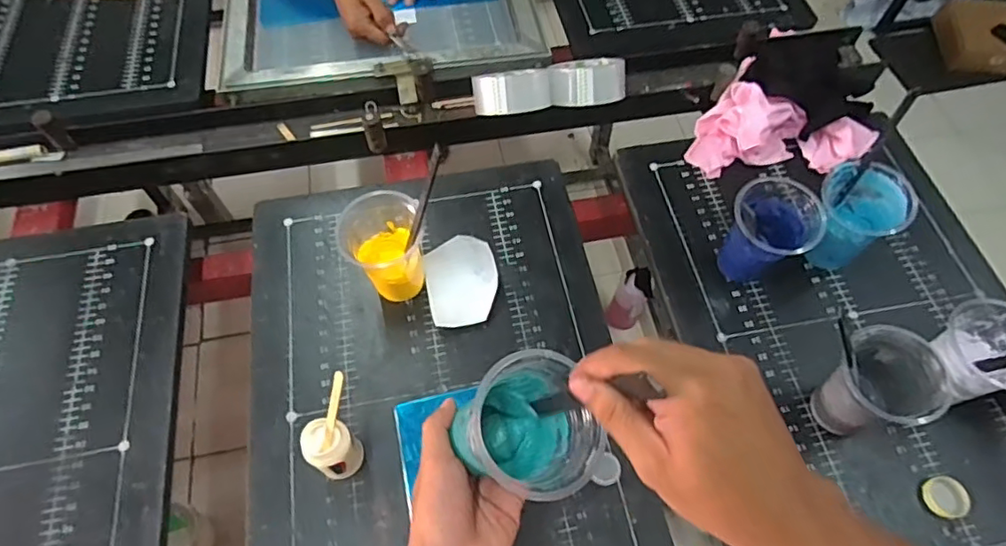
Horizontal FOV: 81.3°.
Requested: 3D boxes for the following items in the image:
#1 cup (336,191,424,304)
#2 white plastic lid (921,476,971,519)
[{"bbox_3d":[-0.129,-0.036,0.651,0.088,0.121,0.102,-5,63,-5],"label":"cup"},{"bbox_3d":[0.431,0.218,0.569,0.036,0.013,0.037,1,63,-2],"label":"white plastic lid"}]

